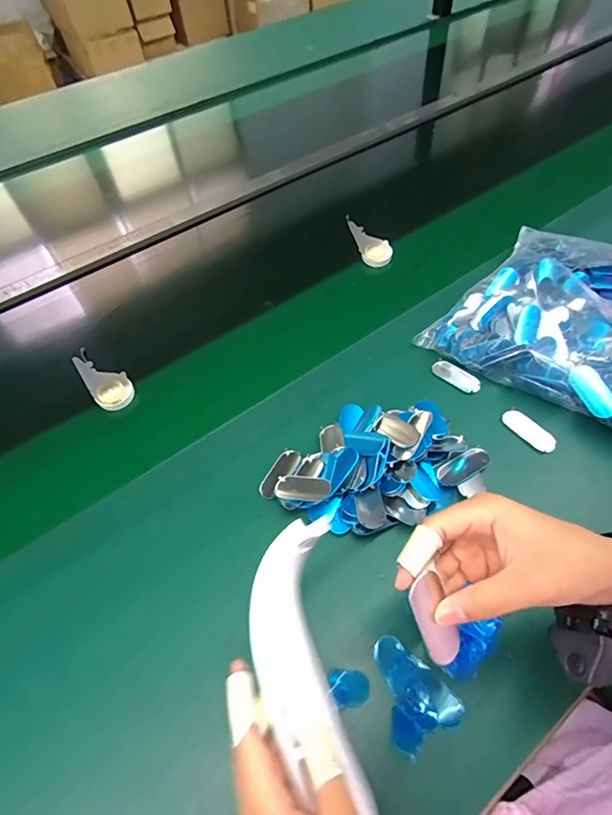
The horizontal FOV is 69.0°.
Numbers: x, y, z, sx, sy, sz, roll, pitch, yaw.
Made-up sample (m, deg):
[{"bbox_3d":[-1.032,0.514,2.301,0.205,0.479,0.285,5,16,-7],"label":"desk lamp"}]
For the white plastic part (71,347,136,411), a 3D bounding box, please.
[{"bbox_3d":[-0.257,-0.036,0.556,0.091,0.015,0.045,40,65,8],"label":"white plastic part"}]

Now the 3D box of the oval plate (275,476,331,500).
[{"bbox_3d":[-0.004,0.079,0.430,0.058,0.010,0.025,1,53,24],"label":"oval plate"}]

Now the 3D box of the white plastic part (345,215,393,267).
[{"bbox_3d":[0.099,-0.261,0.692,0.044,0.027,0.106,-16,55,-7],"label":"white plastic part"}]

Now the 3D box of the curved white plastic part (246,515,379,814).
[{"bbox_3d":[0.000,0.166,0.287,0.063,0.030,0.172,-13,77,-5],"label":"curved white plastic part"}]

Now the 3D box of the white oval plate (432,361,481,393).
[{"bbox_3d":[0.176,-0.037,0.523,0.059,0.007,0.020,35,64,25],"label":"white oval plate"}]

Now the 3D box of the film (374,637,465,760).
[{"bbox_3d":[0.079,0.216,0.344,0.054,0.008,0.071,-27,57,-14],"label":"film"}]

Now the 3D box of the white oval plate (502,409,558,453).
[{"bbox_3d":[0.239,0.023,0.474,0.027,0.004,0.059,-33,58,-18],"label":"white oval plate"}]

